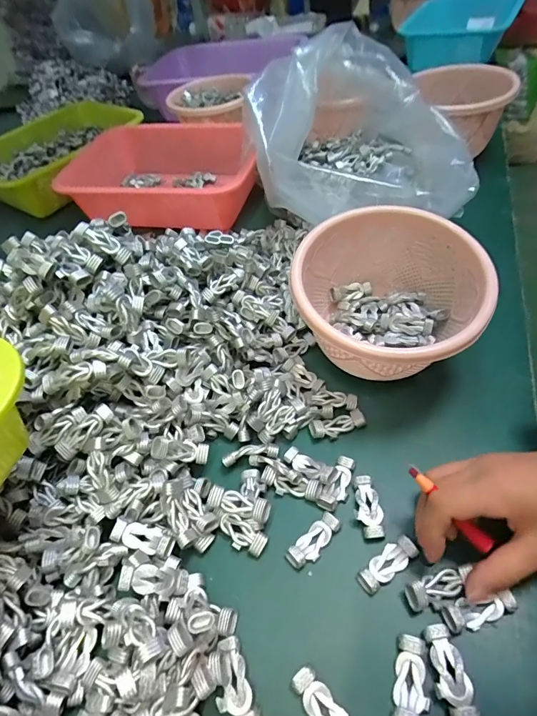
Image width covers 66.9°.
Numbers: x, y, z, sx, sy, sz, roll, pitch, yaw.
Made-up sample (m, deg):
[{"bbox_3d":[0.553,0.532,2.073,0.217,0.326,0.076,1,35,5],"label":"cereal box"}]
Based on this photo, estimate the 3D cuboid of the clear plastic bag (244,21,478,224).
[{"bbox_3d":[0.097,-0.265,0.465,0.222,0.124,0.276,-2,52,3],"label":"clear plastic bag"}]

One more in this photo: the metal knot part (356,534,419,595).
[{"bbox_3d":[0.076,0.132,0.261,0.042,0.013,0.016,-31,53,-17],"label":"metal knot part"}]

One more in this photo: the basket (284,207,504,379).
[{"bbox_3d":[0.097,-0.041,0.335,0.140,0.096,0.145,-1,51,8],"label":"basket"}]

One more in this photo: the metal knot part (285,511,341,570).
[{"bbox_3d":[0.031,0.124,0.276,0.041,0.007,0.016,-39,56,-23],"label":"metal knot part"}]

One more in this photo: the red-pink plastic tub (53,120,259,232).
[{"bbox_3d":[-0.142,-0.266,0.590,0.247,0.070,0.206,6,51,12],"label":"red-pink plastic tub"}]

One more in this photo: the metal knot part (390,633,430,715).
[{"bbox_3d":[0.079,0.178,0.223,0.017,0.009,0.043,9,52,15],"label":"metal knot part"}]

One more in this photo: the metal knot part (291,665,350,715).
[{"bbox_3d":[0.030,0.191,0.220,0.016,0.011,0.042,-38,55,-22],"label":"metal knot part"}]

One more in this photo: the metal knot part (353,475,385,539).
[{"bbox_3d":[0.070,0.104,0.286,0.018,0.013,0.042,1,50,8],"label":"metal knot part"}]

